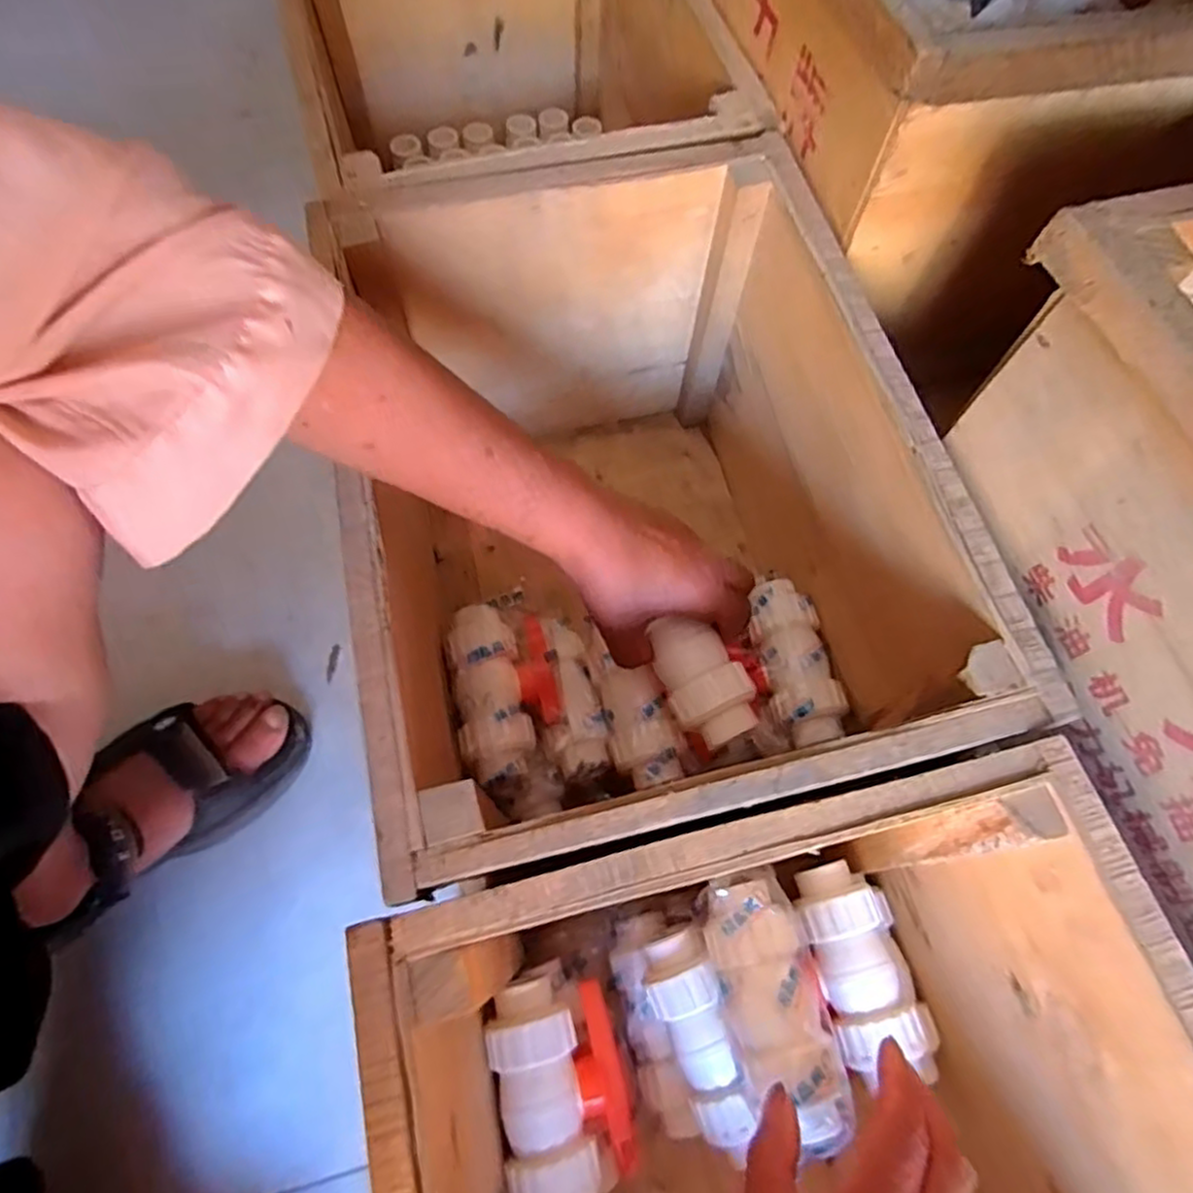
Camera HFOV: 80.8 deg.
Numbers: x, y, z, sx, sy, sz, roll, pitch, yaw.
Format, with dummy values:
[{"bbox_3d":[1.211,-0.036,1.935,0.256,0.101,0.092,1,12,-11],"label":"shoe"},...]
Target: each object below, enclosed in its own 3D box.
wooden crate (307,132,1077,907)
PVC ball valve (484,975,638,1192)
[{"bbox_3d":[0.017,-0.044,0.489,0.305,0.264,0.406,-13,67,-7],"label":"wooden crate"},{"bbox_3d":[-0.019,0.278,0.391,0.067,0.046,0.117,-14,67,-7],"label":"PVC ball valve"}]

